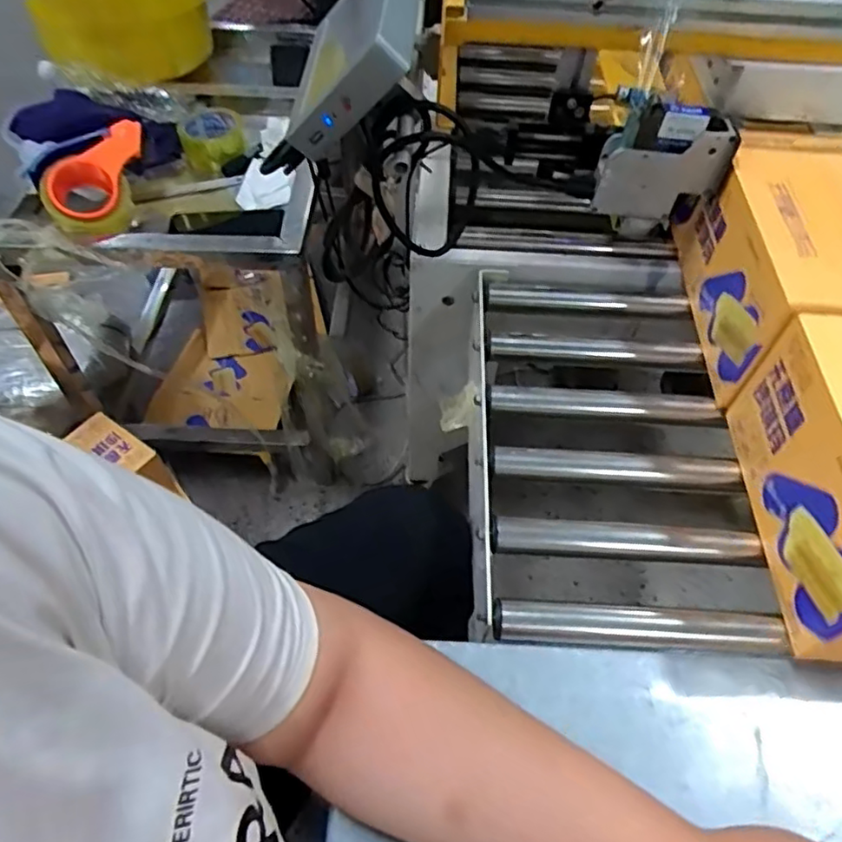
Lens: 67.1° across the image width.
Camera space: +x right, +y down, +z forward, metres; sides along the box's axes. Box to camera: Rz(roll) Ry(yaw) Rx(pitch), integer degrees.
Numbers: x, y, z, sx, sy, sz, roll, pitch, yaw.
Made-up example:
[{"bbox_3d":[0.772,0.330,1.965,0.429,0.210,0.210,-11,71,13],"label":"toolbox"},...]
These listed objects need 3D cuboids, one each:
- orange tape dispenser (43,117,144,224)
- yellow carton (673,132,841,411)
[{"bbox_3d":[-0.386,-0.305,0.771,0.136,0.064,0.068,-42,63,2],"label":"orange tape dispenser"},{"bbox_3d":[0.349,-0.144,0.603,0.132,0.128,0.239,4,55,1],"label":"yellow carton"}]

